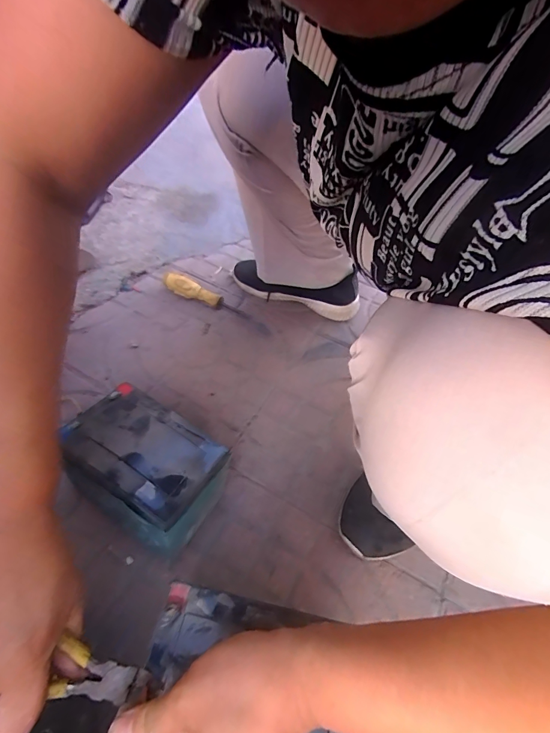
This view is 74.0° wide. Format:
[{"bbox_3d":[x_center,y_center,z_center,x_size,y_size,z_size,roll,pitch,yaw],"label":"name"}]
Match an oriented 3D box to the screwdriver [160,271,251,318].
[{"bbox_3d":[-0.129,-0.132,0.663,0.174,0.041,0.037,27,52,13],"label":"screwdriver"}]

